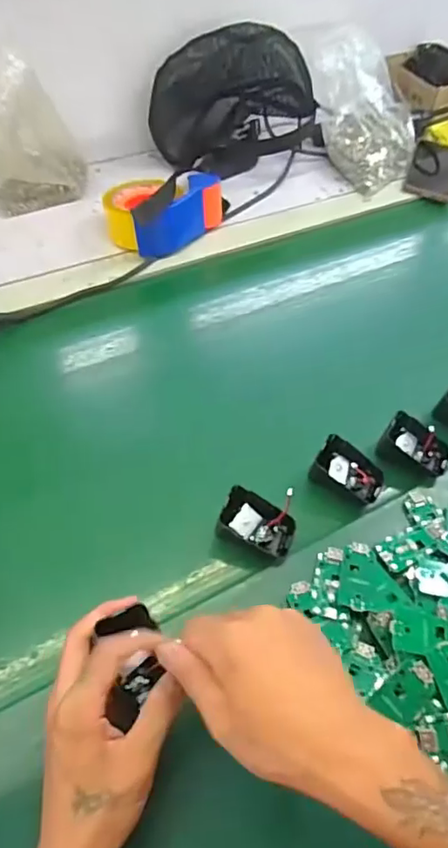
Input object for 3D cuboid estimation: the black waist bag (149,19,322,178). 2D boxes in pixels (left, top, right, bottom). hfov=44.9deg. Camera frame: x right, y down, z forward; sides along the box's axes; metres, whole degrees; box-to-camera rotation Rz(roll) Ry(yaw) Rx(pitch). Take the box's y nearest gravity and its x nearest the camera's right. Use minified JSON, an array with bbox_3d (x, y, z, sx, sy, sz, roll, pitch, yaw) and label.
[{"bbox_3d":[0.005,-0.495,0.822,0.228,0.172,0.104,-7,54,-10],"label":"black waist bag"}]

